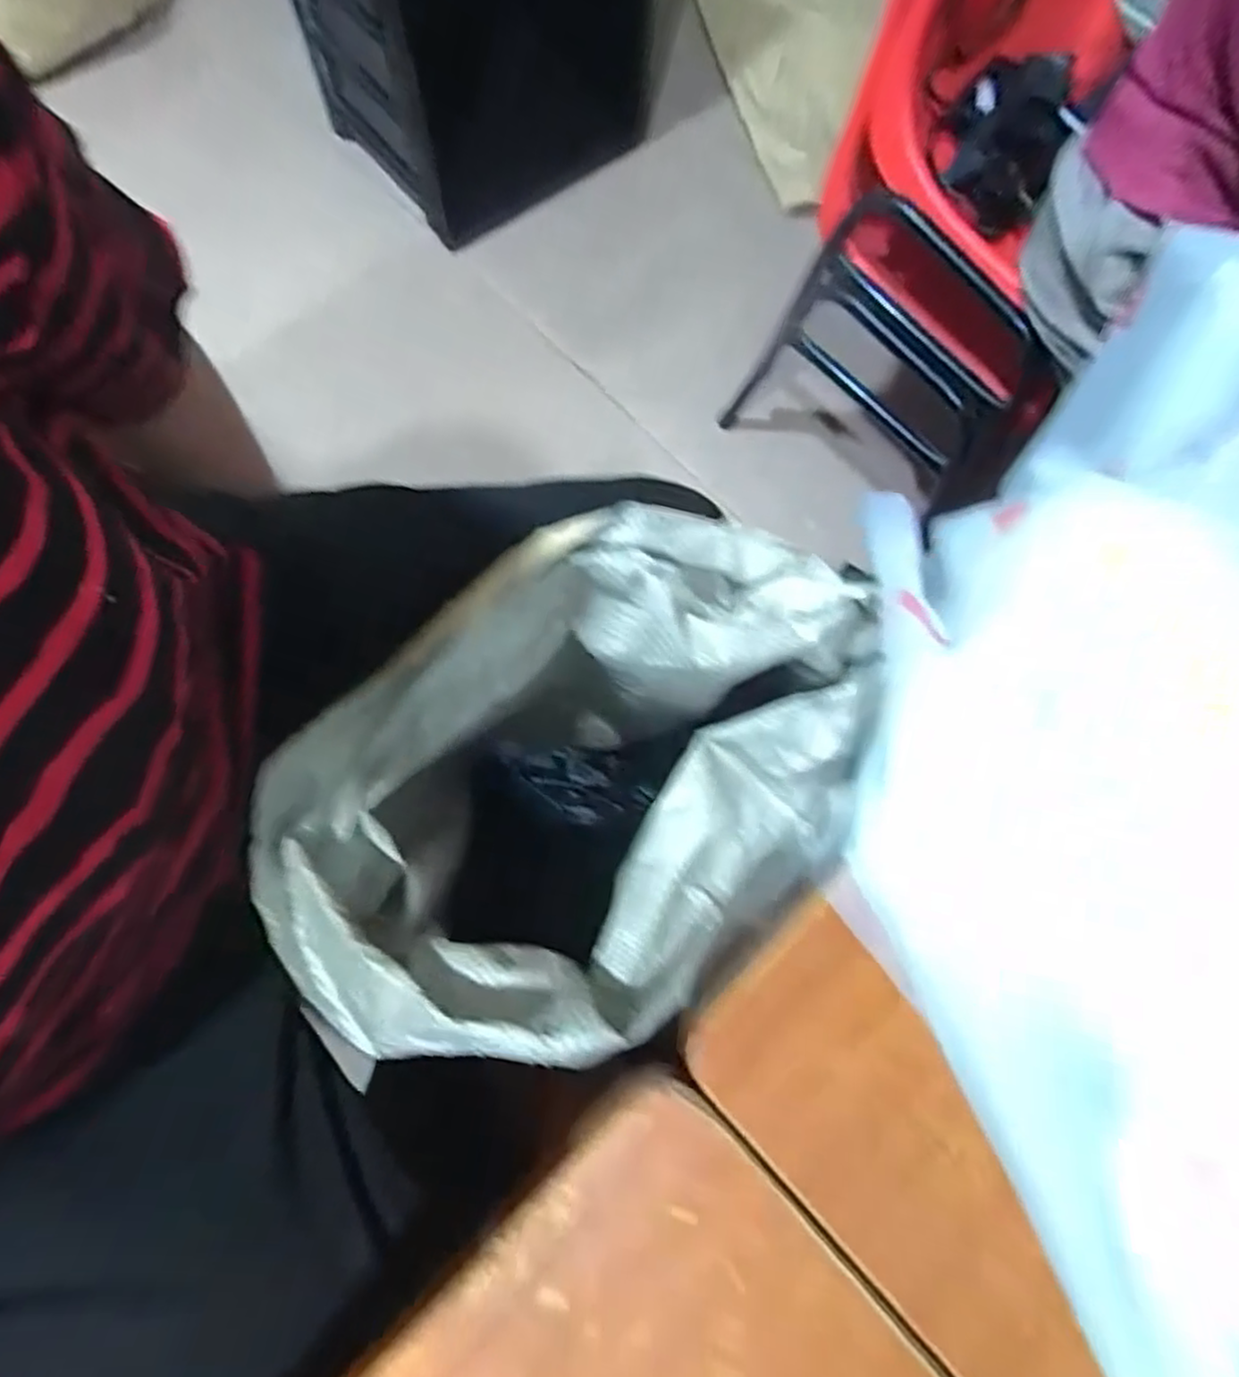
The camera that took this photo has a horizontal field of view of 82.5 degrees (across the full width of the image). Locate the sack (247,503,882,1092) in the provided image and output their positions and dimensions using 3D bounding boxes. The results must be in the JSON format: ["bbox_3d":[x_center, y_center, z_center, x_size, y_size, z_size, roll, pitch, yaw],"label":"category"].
[{"bbox_3d":[-0.014,0.086,0.529,0.361,0.415,0.220,-37,78,-12],"label":"sack"}]

